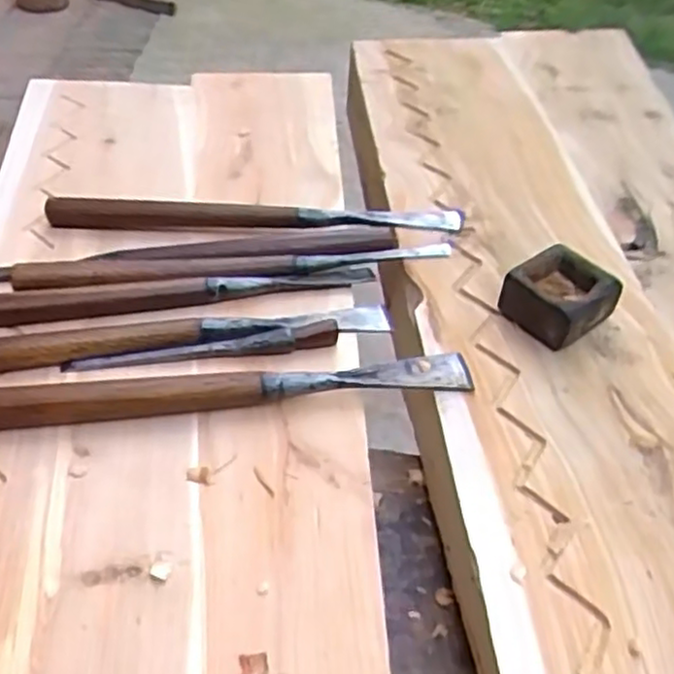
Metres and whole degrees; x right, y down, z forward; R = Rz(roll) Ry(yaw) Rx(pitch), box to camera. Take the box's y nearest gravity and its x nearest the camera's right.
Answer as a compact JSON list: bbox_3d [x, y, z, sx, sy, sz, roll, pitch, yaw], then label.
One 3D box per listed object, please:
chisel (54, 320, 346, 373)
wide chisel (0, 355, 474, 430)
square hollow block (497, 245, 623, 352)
[{"bbox_3d":[-0.070,0.007,0.380,0.142,0.009,0.013,-8,46,-10],"label":"chisel"},{"bbox_3d":[-0.056,0.024,0.350,0.249,0.022,0.019,-4,46,-7],"label":"wide chisel"},{"bbox_3d":[0.123,-0.022,0.394,0.052,0.029,0.045,-29,53,-27],"label":"square hollow block"}]

